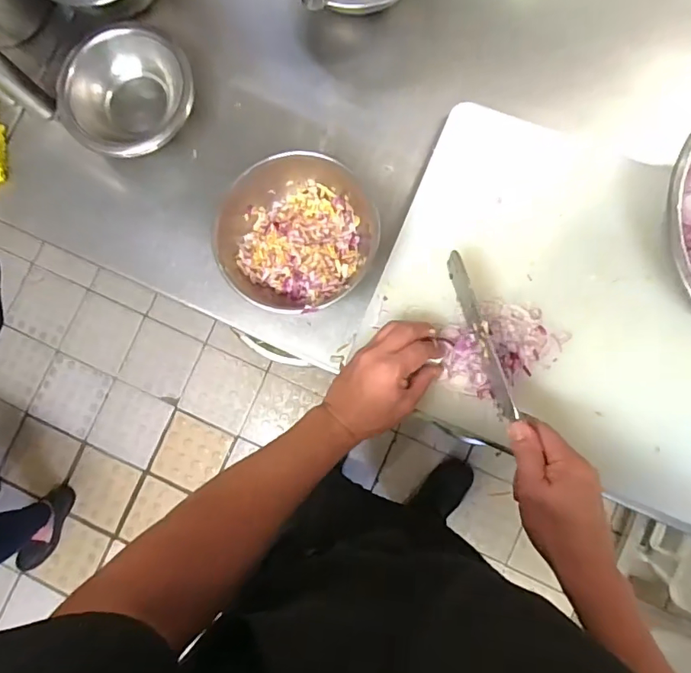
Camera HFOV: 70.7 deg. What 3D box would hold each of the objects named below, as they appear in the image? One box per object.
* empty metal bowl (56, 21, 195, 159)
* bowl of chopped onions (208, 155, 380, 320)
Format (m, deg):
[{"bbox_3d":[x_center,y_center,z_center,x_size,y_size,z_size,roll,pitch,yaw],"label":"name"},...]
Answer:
[{"bbox_3d":[-0.251,-0.279,0.571,0.153,0.074,0.141,-43,83,-1],"label":"empty metal bowl"},{"bbox_3d":[-0.049,-0.116,0.547,0.169,0.074,0.176,0,84,4],"label":"bowl of chopped onions"}]

